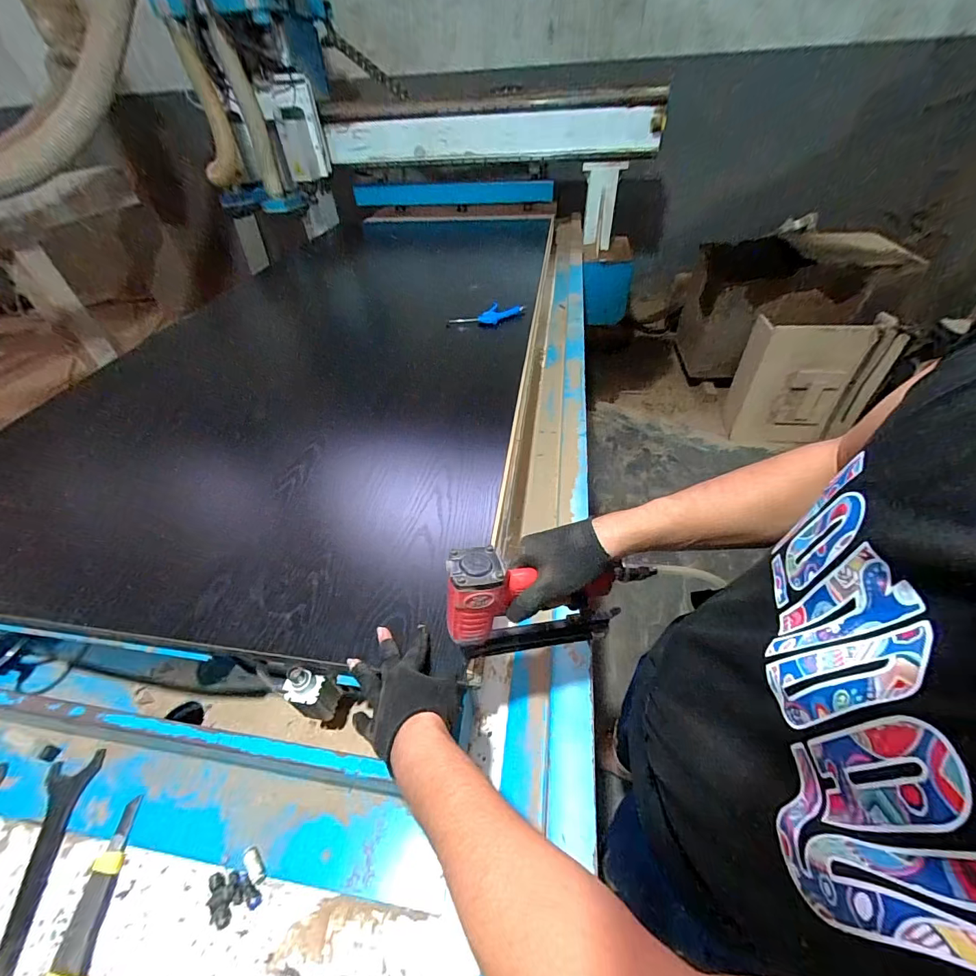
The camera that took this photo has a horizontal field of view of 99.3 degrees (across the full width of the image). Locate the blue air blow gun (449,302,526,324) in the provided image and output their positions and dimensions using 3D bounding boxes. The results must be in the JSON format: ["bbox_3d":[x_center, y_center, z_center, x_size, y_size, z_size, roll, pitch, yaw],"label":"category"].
[{"bbox_3d":[-0.002,-0.534,1.280,0.242,0.033,0.056,-11,45,-8],"label":"blue air blow gun"}]

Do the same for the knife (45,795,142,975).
[{"bbox_3d":[-0.485,0.507,0.512,0.044,0.018,0.197,-6,44,-3],"label":"knife"}]

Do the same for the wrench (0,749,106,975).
[{"bbox_3d":[-0.587,0.489,0.548,0.064,0.014,0.234,-13,45,-10],"label":"wrench"}]

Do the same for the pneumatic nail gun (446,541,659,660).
[{"bbox_3d":[0.072,0.126,0.496,0.241,0.153,0.065,-7,48,-11],"label":"pneumatic nail gun"}]

